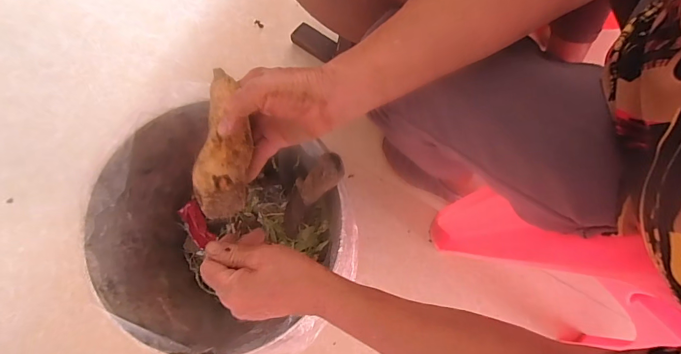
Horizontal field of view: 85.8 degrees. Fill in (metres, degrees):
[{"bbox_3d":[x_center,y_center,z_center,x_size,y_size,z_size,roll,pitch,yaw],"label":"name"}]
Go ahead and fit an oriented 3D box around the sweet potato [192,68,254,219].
[{"bbox_3d":[-0.106,-0.029,0.336,0.045,0.037,0.133,2,92,0],"label":"sweet potato"}]

